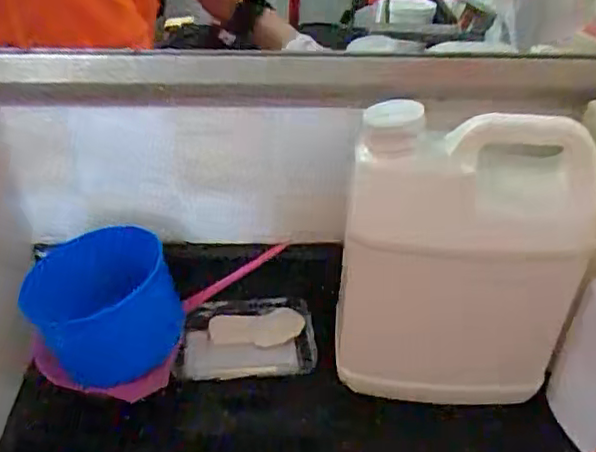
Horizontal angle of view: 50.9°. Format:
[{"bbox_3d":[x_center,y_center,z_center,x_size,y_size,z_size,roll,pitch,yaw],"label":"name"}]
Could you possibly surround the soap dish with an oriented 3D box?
[{"bbox_3d":[-0.043,0.097,0.527,0.112,0.021,0.081,-3,36,-5],"label":"soap dish"}]

